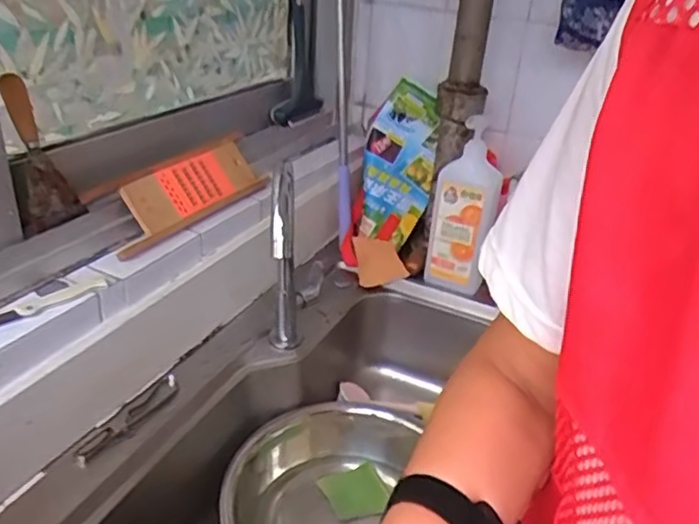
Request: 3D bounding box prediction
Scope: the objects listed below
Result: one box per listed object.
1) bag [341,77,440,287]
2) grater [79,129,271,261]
[{"bbox_3d":[0.074,-0.145,1.215,0.137,0.365,0.127,14,1,16],"label":"bag"},{"bbox_3d":[-0.241,-0.110,0.922,0.038,0.110,0.321,-28,7,36],"label":"grater"}]

